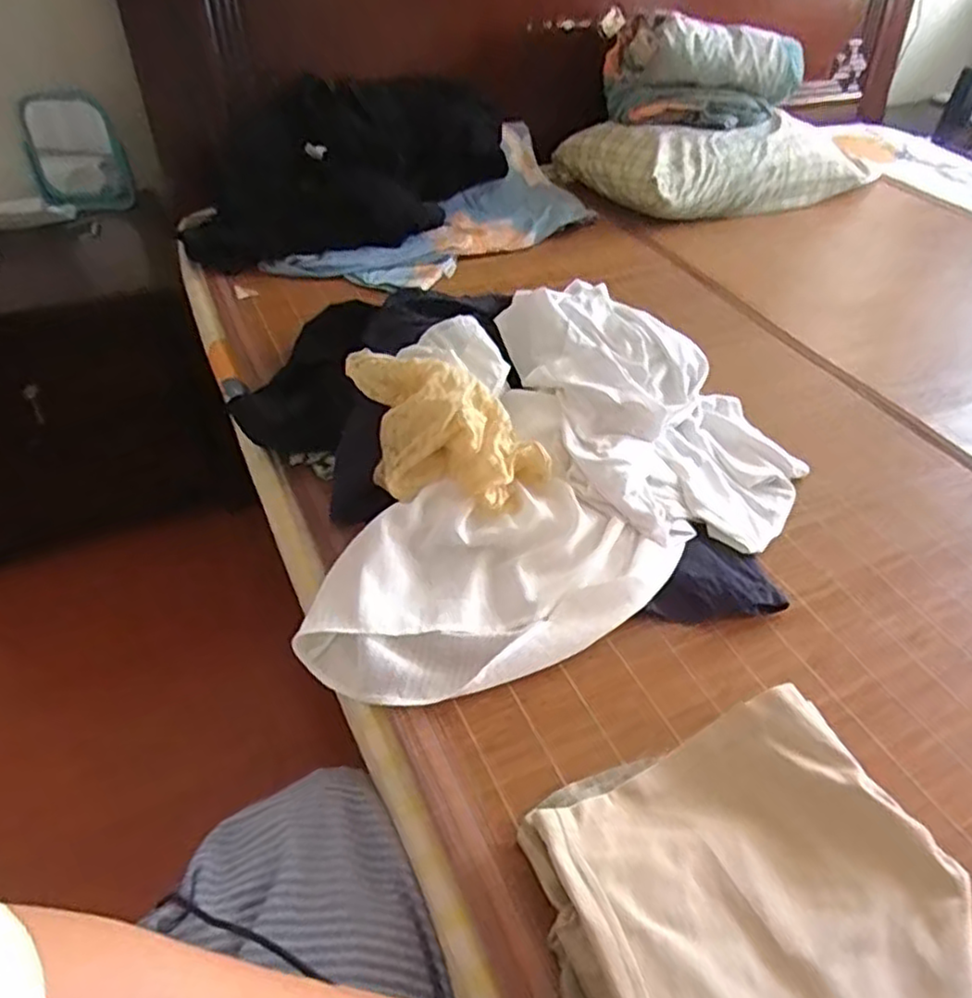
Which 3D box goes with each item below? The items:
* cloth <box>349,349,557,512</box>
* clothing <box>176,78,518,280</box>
[{"bbox_3d":[-0.049,-0.063,0.734,0.229,0.120,0.118,12,44,9],"label":"cloth"},{"bbox_3d":[-0.217,-0.557,1.200,0.237,0.206,0.591,32,50,27],"label":"clothing"}]

